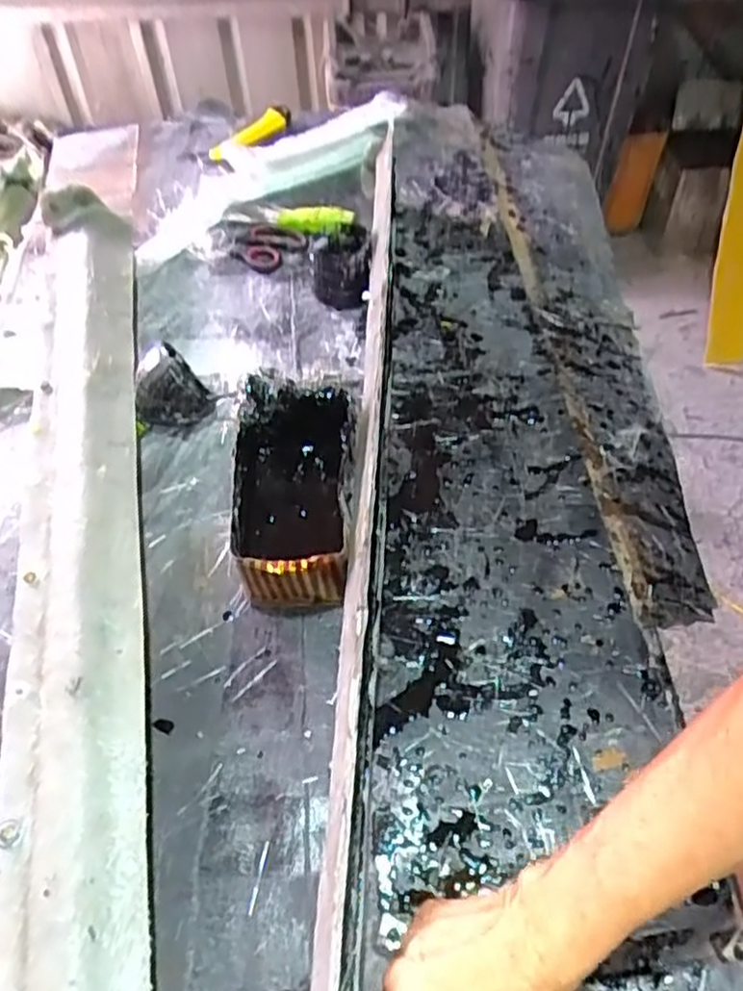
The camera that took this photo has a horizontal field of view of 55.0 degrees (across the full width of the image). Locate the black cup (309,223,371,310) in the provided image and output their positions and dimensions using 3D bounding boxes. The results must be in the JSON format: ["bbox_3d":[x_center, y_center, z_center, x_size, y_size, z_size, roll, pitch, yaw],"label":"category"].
[{"bbox_3d":[-0.037,-0.278,0.864,0.073,0.073,0.077,-1,50,1],"label":"black cup"}]

